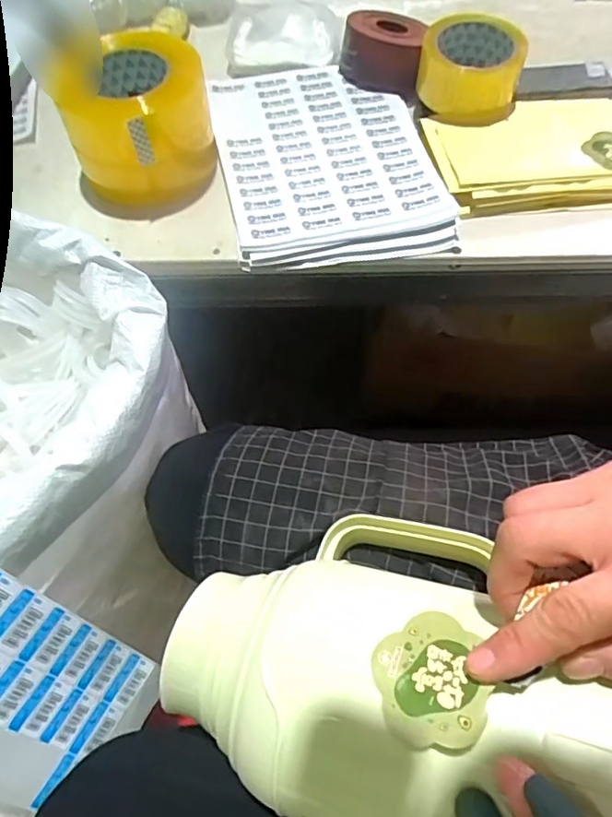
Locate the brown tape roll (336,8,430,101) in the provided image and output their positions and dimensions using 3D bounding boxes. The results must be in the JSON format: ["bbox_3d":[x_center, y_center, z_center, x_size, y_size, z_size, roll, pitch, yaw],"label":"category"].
[{"bbox_3d":[0.084,-0.401,0.602,0.088,0.044,0.090,-1,61,1],"label":"brown tape roll"}]

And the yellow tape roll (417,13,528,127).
[{"bbox_3d":[0.173,-0.358,0.568,0.102,0.064,0.106,-1,61,1],"label":"yellow tape roll"}]

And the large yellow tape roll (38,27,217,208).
[{"bbox_3d":[-0.160,-0.280,0.530,0.130,0.097,0.123,-1,61,1],"label":"large yellow tape roll"}]

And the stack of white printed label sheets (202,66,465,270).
[{"bbox_3d":[0.018,-0.268,0.557,0.209,0.015,0.289,-9,61,-3],"label":"stack of white printed label sheets"}]

